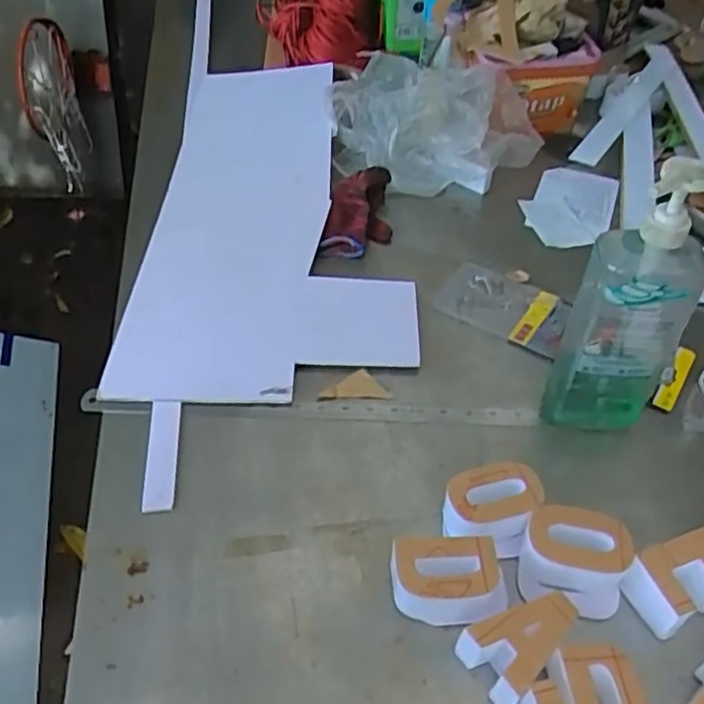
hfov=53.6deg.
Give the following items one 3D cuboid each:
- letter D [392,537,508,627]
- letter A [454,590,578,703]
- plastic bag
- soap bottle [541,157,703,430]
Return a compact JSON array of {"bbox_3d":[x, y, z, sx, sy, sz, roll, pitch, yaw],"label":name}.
[{"bbox_3d":[0.078,0.188,0.570,0.091,0.047,0.061,0,47,-2],"label":"letter D"},{"bbox_3d":[0.131,0.222,0.535,0.082,0.048,0.058,-25,52,-23],"label":"letter A"},{"bbox_3d":[0.123,-0.328,1.004,0.299,0.126,0.206,4,47,2],"label":"plastic bag"},{"bbox_3d":[0.249,-0.040,0.627,0.104,0.289,0.065,3,47,1],"label":"soap bottle"}]

